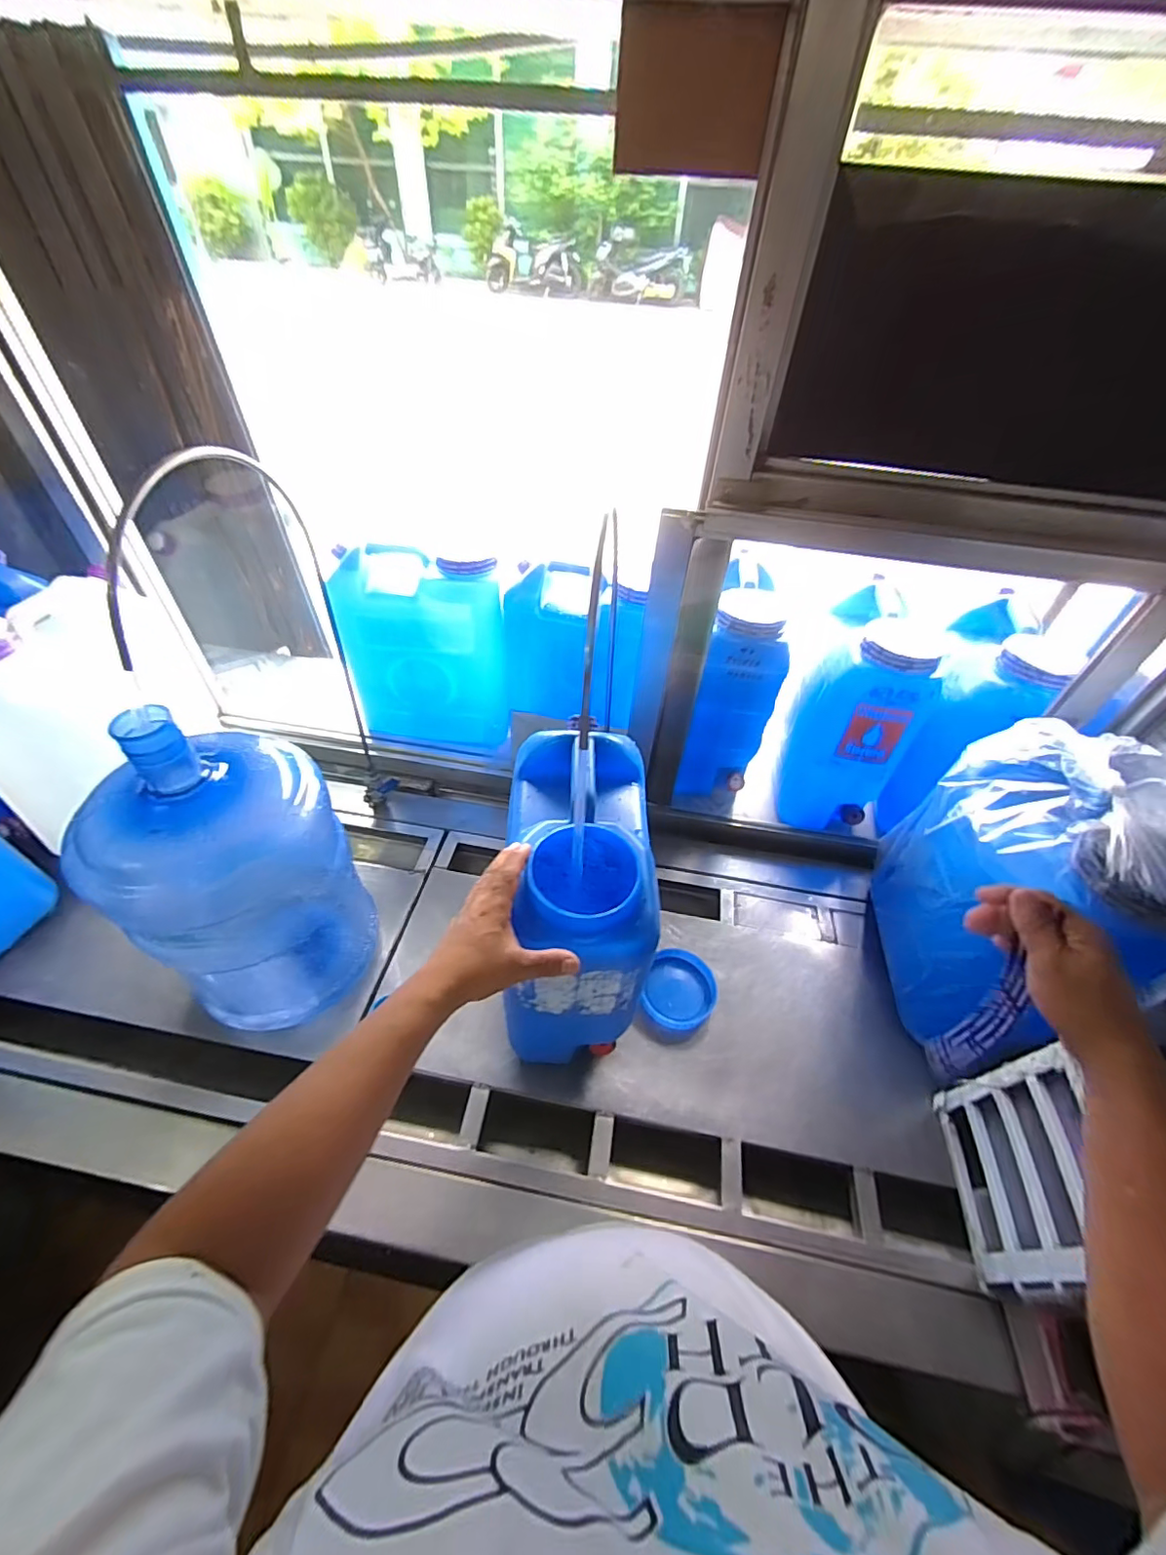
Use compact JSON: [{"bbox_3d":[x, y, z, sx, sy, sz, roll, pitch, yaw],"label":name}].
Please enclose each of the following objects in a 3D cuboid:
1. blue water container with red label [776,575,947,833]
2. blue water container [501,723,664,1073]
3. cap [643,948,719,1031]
[{"bbox_3d":[0.496,-0.117,1.029,0.186,0.376,0.253,15,47,11],"label":"blue water container with red label"},{"bbox_3d":[-0.011,0.158,0.696,0.172,0.357,0.273,3,46,-1],"label":"blue water container"},{"bbox_3d":[0.150,0.328,0.842,0.104,0.034,0.110,2,46,-2],"label":"cap"}]

